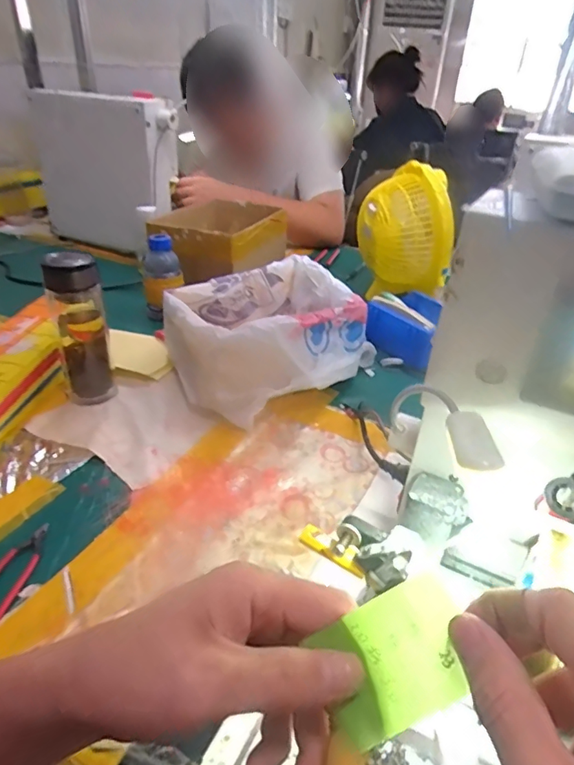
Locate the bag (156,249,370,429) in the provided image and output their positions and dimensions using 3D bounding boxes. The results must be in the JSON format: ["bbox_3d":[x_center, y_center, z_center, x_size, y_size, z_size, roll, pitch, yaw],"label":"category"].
[{"bbox_3d":[-0.029,-0.071,0.735,0.279,0.128,0.238,-20,39,-30],"label":"bag"}]

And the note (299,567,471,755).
[{"bbox_3d":[0.047,0.120,0.215,0.070,0.004,0.047,-36,67,8],"label":"note"}]

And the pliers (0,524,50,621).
[{"bbox_3d":[-0.257,0.176,0.456,0.043,0.006,0.109,8,33,9],"label":"pliers"}]

